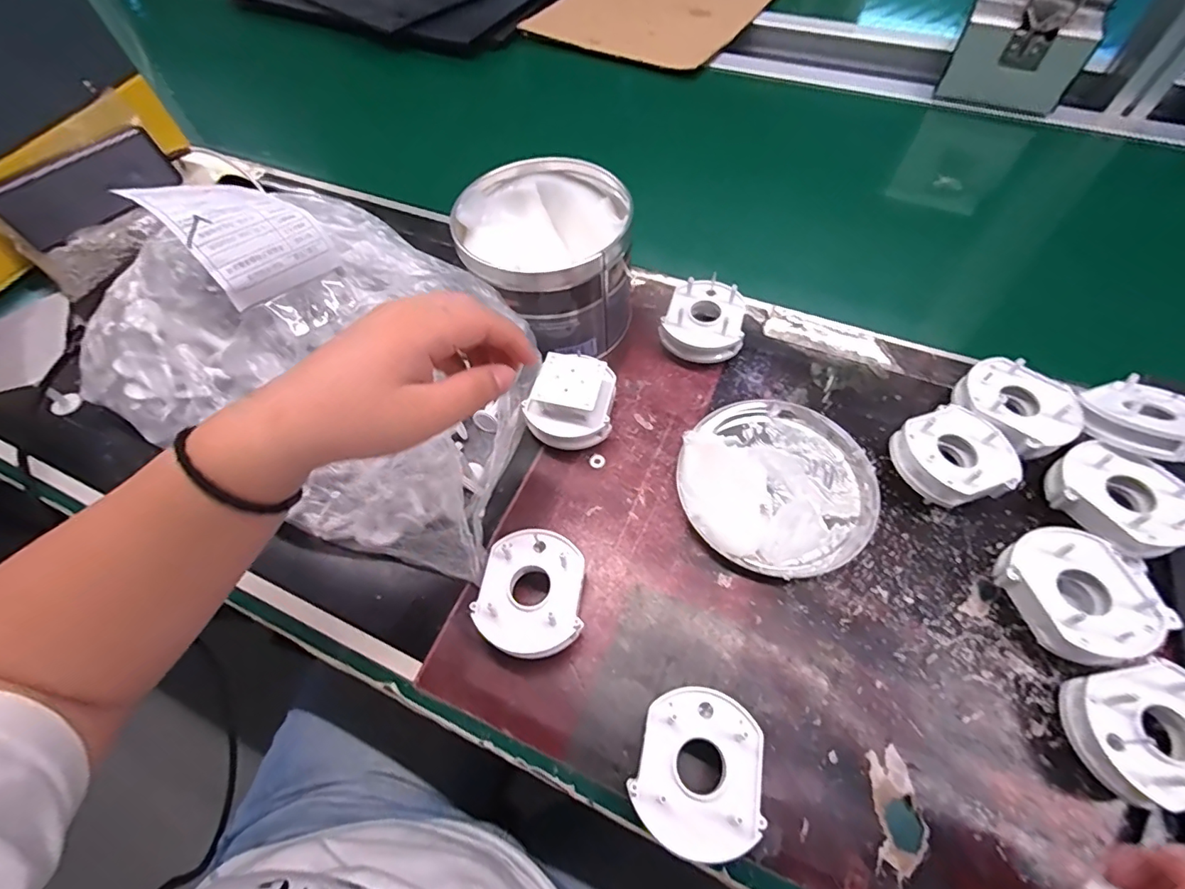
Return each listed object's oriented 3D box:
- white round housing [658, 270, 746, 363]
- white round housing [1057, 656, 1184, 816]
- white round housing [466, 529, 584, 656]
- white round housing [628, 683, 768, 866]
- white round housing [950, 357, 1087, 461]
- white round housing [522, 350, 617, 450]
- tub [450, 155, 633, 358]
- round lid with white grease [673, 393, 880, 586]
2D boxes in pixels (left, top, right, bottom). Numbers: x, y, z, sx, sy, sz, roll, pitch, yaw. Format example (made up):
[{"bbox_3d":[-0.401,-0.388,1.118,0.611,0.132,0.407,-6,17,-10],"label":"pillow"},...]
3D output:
[{"bbox_3d":[0.092,-0.099,0.412,0.063,0.035,0.063,-1,61,2],"label":"white round housing"},{"bbox_3d":[0.276,0.146,0.256,0.061,0.037,0.061,-1,61,2],"label":"white round housing"},{"bbox_3d":[-0.037,0.091,0.312,0.061,0.028,0.070,-1,61,3],"label":"white round housing"},{"bbox_3d":[0.053,0.164,0.262,0.060,0.029,0.071,5,61,6],"label":"white round housing"},{"bbox_3d":[0.291,-0.023,0.358,0.062,0.037,0.073,-39,66,-17],"label":"white round housing"},{"bbox_3d":[-0.016,-0.028,0.371,0.060,0.043,0.057,-1,61,2],"label":"white round housing"},{"bbox_3d":[-0.033,-0.140,0.405,0.123,0.098,0.131,-1,61,2],"label":"tub"},{"bbox_3d":[0.124,0.022,0.347,0.125,0.021,0.129,-1,61,2],"label":"round lid with white grease"}]

